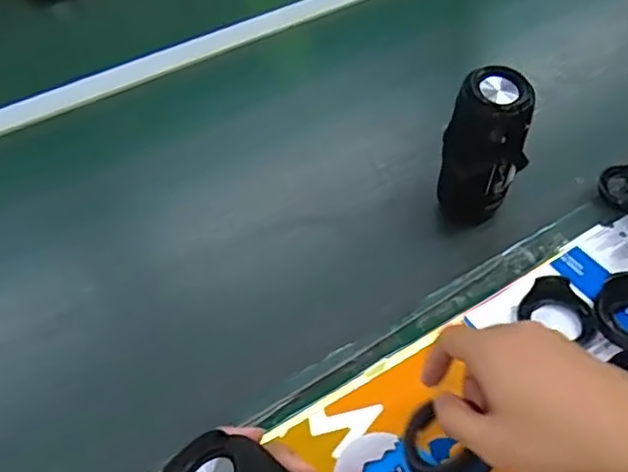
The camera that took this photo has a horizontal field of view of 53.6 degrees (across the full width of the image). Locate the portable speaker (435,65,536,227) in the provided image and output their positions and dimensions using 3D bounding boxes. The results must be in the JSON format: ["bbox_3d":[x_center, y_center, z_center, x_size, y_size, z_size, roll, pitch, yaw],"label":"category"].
[{"bbox_3d":[0.157,-0.078,0.576,0.064,0.138,0.053,-27,51,-18],"label":"portable speaker"}]

